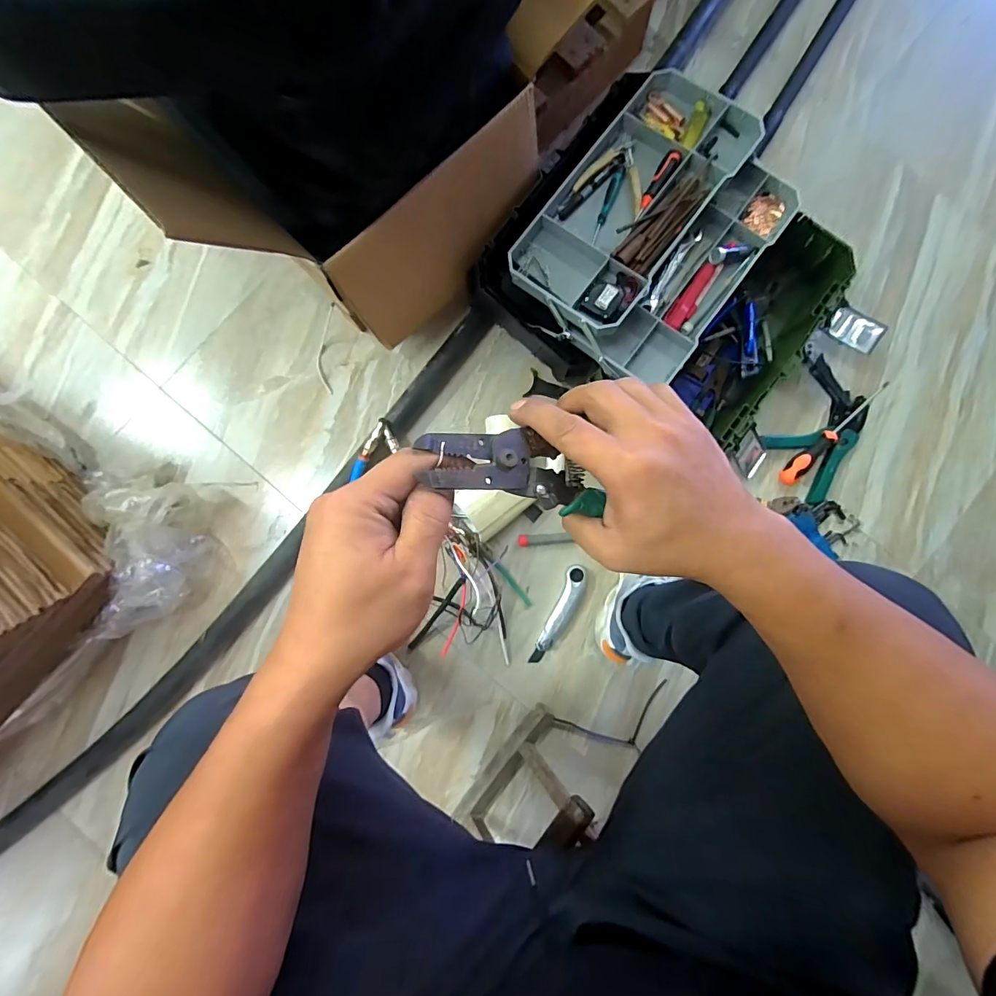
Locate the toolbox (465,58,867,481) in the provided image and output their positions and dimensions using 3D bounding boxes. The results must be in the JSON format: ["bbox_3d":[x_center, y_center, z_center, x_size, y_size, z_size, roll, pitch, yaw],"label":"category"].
[{"bbox_3d":[0.270,-0.340,0.712,0.498,0.197,0.433,32,83,3],"label":"toolbox"}]

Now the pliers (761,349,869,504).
[{"bbox_3d":[0.558,-0.116,0.781,0.160,0.027,0.205,38,84,3],"label":"pliers"}]

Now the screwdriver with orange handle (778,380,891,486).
[{"bbox_3d":[0.581,-0.115,0.771,0.248,0.039,0.030,-42,86,-6],"label":"screwdriver with orange handle"}]

